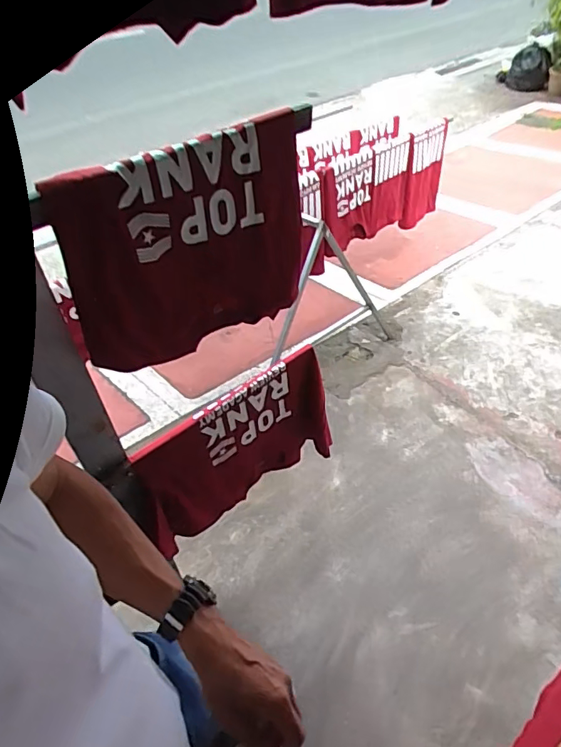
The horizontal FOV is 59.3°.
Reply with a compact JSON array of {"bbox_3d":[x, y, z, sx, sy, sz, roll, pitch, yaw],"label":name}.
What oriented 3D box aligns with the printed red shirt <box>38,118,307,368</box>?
[{"bbox_3d":[-0.114,-0.193,0.750,0.416,0.290,0.061,-30,52,-29],"label":"printed red shirt"}]

